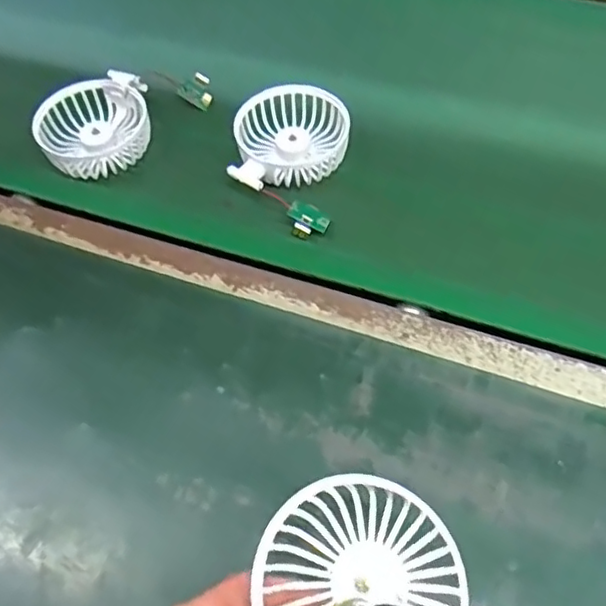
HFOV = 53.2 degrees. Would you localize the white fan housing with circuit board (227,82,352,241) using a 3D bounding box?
[{"bbox_3d":[-0.012,-0.116,0.472,0.085,0.027,0.127,10,60,10],"label":"white fan housing with circuit board"}]

